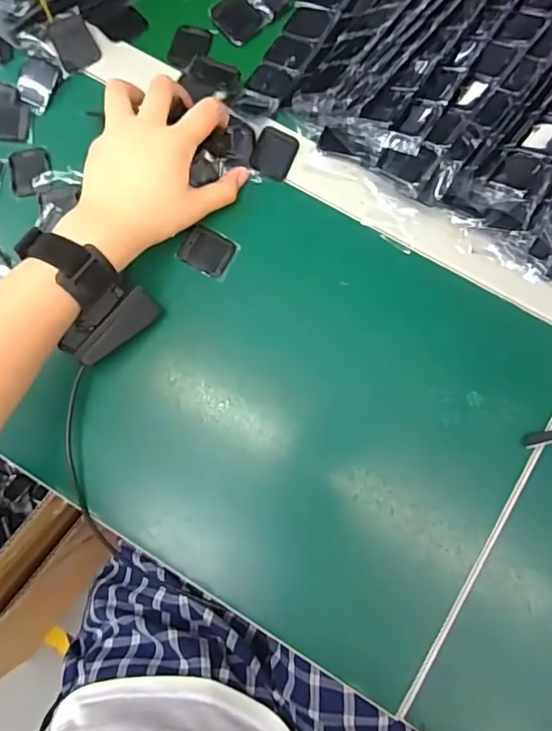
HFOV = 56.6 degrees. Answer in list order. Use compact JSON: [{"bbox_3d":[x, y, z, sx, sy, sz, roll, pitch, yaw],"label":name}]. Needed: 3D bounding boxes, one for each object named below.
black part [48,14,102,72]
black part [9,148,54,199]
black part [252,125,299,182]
[{"bbox_3d":[-0.173,-0.277,0.440,0.034,0.004,0.042,-29,99,-10],"label":"black part"},{"bbox_3d":[-0.203,-0.161,0.425,0.035,0.006,0.041,-11,80,0],"label":"black part"},{"bbox_3d":[-0.001,-0.173,0.419,0.032,0.006,0.038,22,81,5],"label":"black part"}]

